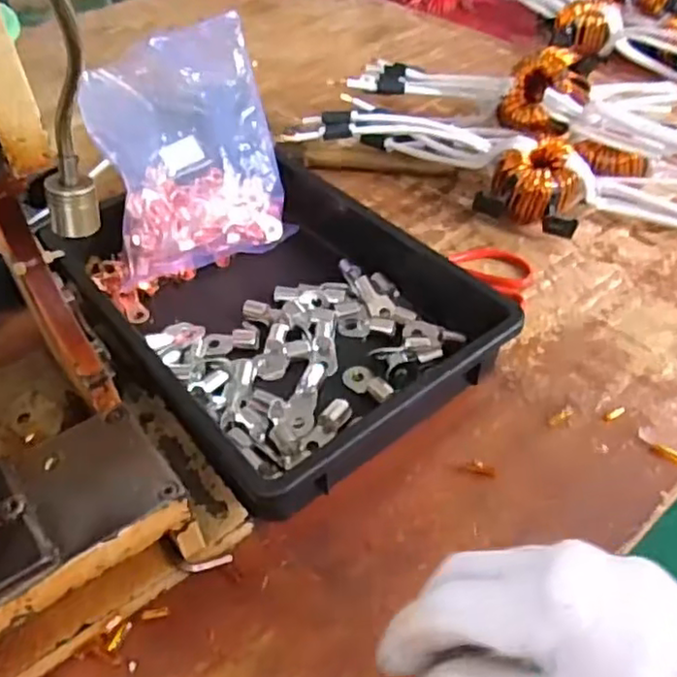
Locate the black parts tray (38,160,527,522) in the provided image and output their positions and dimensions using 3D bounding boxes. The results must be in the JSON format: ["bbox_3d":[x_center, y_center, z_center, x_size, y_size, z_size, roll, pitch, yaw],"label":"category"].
[{"bbox_3d":[-0.050,-0.027,0.560,0.259,0.060,0.336,-31,52,-25],"label":"black parts tray"}]

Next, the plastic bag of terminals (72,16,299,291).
[{"bbox_3d":[-0.145,-0.183,0.624,0.165,0.215,0.051,-18,3,-12],"label":"plastic bag of terminals"}]

